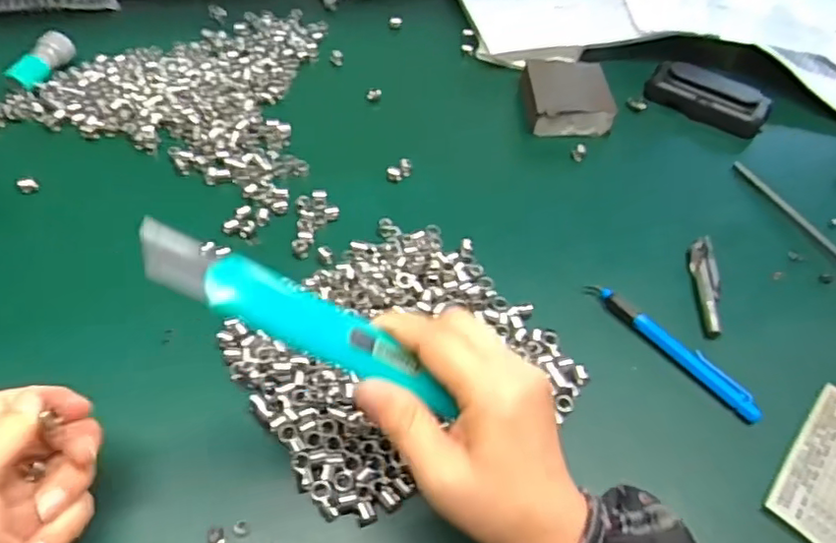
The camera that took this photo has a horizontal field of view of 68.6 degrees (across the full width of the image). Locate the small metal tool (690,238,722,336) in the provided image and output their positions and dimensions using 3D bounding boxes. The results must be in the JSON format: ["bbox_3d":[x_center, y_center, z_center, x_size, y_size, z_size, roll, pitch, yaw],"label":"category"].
[{"bbox_3d":[0.201,0.006,0.427,0.017,0.009,0.091,12,51,4],"label":"small metal tool"}]

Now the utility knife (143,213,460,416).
[{"bbox_3d":[-0.045,0.019,0.250,0.135,0.009,0.029,30,49,-18],"label":"utility knife"}]

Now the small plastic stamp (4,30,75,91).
[{"bbox_3d":[-0.312,-0.175,0.508,0.022,0.018,0.061,16,52,8],"label":"small plastic stamp"}]

